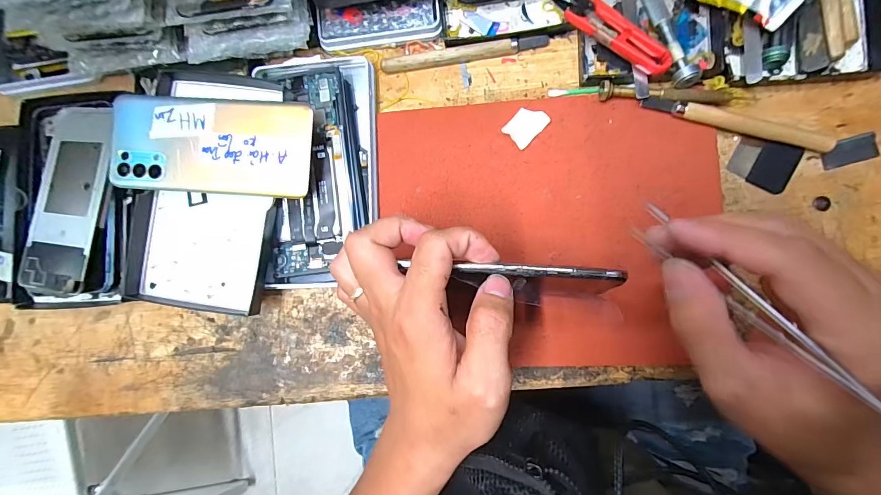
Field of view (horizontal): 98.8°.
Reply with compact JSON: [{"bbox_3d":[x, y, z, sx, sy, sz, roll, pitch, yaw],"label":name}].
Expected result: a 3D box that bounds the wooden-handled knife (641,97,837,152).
[{"bbox_3d":[0.210,-0.089,0.270,0.126,0.015,0.011,18,90,6],"label":"wooden-handled knife"}]

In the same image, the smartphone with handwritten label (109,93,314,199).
[{"bbox_3d":[-0.170,-0.075,0.280,0.148,0.011,0.068,4,97,1],"label":"smartphone with handwritten label"}]

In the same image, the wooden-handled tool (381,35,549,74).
[{"bbox_3d":[0.019,-0.153,0.298,0.130,0.010,0.011,-8,87,5],"label":"wooden-handled tool"}]

